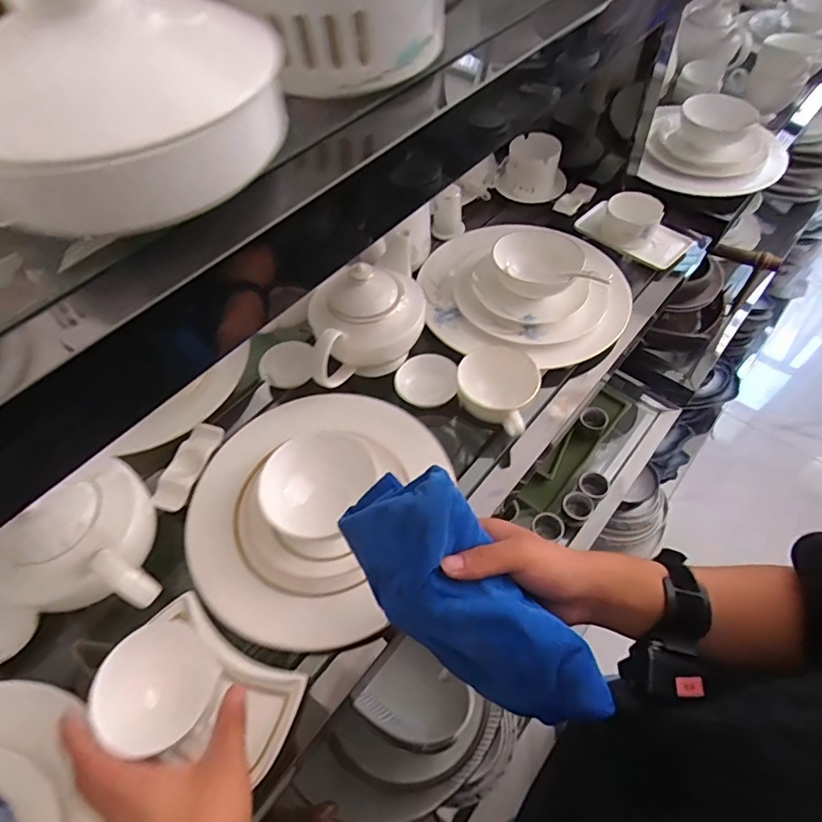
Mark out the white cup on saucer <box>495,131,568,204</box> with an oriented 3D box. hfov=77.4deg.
[{"bbox_3d":[0.192,-0.382,0.803,0.108,0.070,0.083,10,57,9],"label":"white cup on saucer"}]

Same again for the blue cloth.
[{"bbox_3d":[0.039,0.132,0.360,0.200,0.077,0.079,46,67,5],"label":"blue cloth"}]

